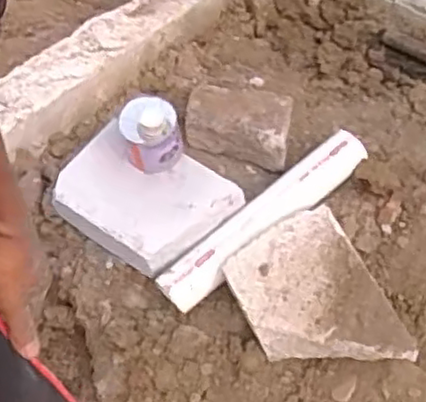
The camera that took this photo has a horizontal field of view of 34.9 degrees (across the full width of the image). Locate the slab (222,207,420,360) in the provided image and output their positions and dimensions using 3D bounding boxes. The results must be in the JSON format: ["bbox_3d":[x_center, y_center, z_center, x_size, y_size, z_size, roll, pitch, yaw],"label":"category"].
[{"bbox_3d":[0.154,0.166,1.060,0.202,0.083,0.269,-28,70,-2],"label":"slab"}]

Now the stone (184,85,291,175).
[{"bbox_3d":[0.055,-0.144,1.283,0.203,0.098,0.112,19,53,17],"label":"stone"}]

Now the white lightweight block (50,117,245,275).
[{"bbox_3d":[-0.119,0.002,1.189,0.283,0.126,0.206,35,74,11],"label":"white lightweight block"}]

